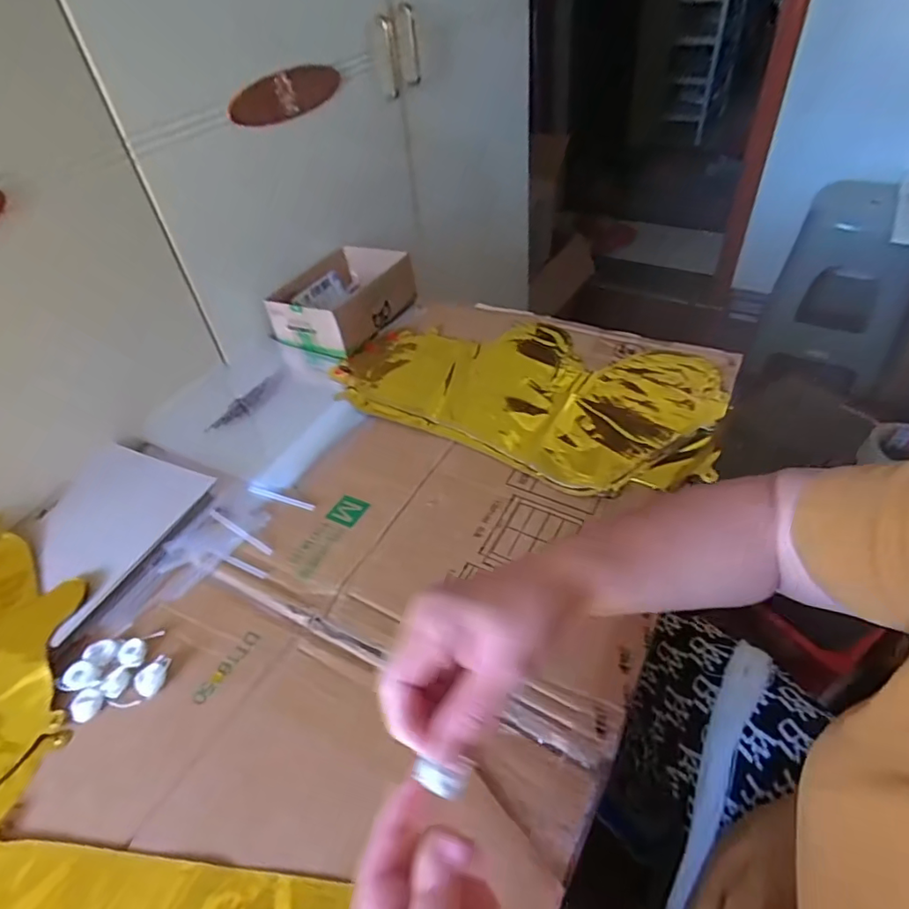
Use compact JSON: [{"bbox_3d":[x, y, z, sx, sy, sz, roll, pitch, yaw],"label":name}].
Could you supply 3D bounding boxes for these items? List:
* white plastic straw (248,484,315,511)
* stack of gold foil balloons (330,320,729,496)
[{"bbox_3d":[-0.174,0.043,0.554,0.078,0.004,0.009,14,48,19],"label":"white plastic straw"},{"bbox_3d":[0.079,-0.087,0.649,0.436,0.016,0.262,16,48,21],"label":"stack of gold foil balloons"}]

